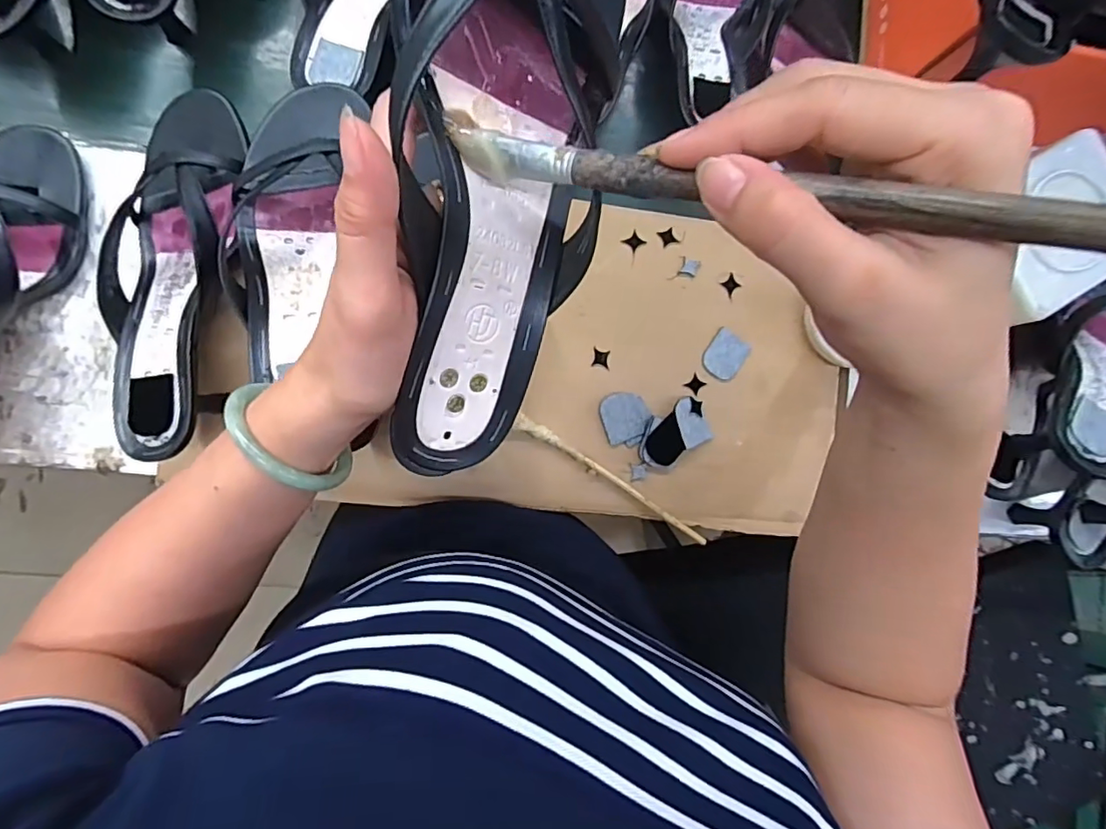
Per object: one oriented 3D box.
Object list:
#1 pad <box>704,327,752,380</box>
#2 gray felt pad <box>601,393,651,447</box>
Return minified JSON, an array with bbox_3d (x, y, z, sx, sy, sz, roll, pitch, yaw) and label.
[{"bbox_3d":[0.140,-0.047,0.449,0.031,0.004,0.035,34,86,-6],"label":"pad"},{"bbox_3d":[0.057,0.001,0.440,0.038,0.004,0.038,-22,92,-7],"label":"gray felt pad"}]

